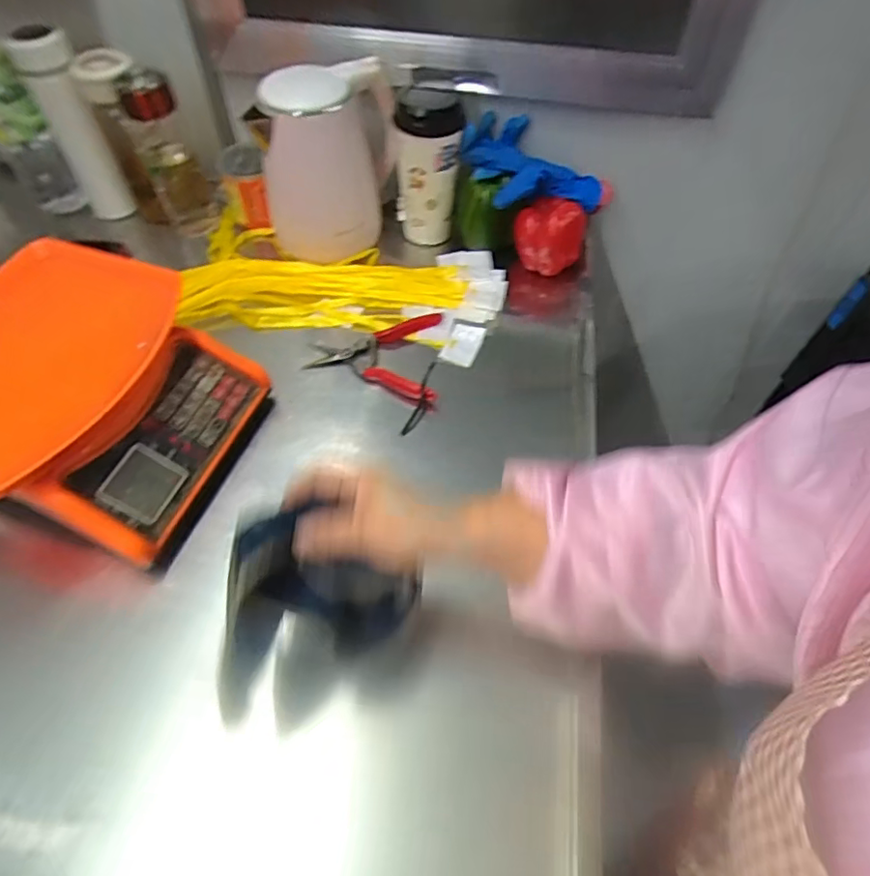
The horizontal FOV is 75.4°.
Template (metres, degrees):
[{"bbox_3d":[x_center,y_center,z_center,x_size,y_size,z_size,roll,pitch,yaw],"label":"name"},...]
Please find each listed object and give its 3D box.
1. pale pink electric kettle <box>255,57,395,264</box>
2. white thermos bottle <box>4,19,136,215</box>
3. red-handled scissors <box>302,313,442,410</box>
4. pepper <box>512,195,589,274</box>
[{"bbox_3d":[-0.129,-0.336,0.705,0.144,0.203,0.138,6,55,4],"label":"pale pink electric kettle"},{"bbox_3d":[-0.454,-0.393,0.724,0.064,0.219,0.052,-28,61,-19],"label":"white thermos bottle"},{"bbox_3d":[-0.074,-0.103,0.671,0.153,0.018,0.132,3,56,1],"label":"red-handled scissors"},{"bbox_3d":[0.149,-0.268,0.736,0.076,0.077,0.071,0,55,0],"label":"pepper"}]

